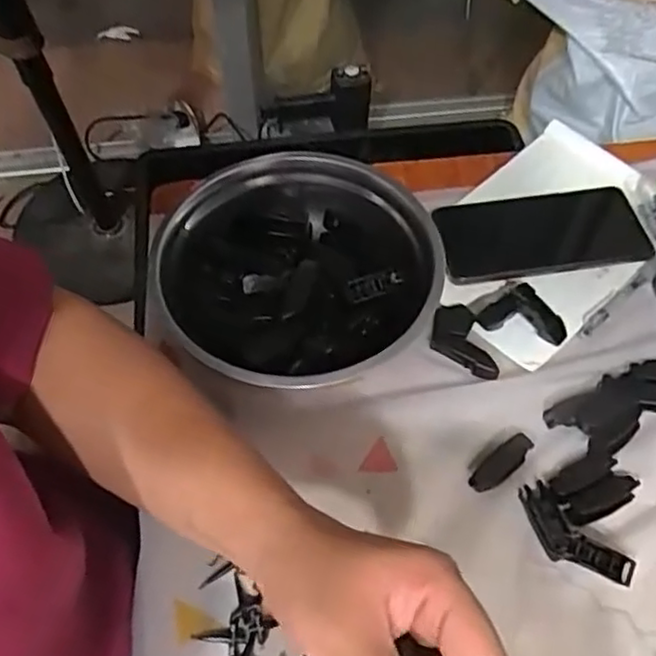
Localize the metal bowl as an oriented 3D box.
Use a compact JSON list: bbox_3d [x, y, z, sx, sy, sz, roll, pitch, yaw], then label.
[{"bbox_3d":[-0.019,-0.036,0.496,0.193,0.073,0.196,0,57,0],"label":"metal bowl"}]

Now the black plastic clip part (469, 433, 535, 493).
[{"bbox_3d":[0.118,0.090,0.444,0.052,0.015,0.017,-35,63,-20],"label":"black plastic clip part"}]

